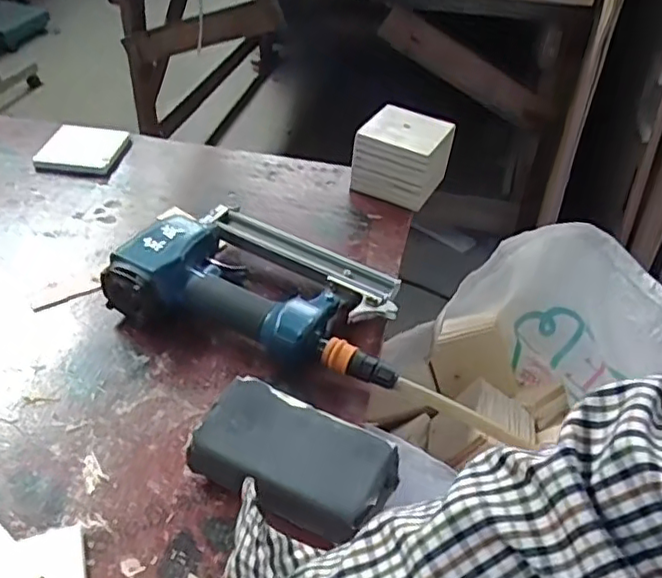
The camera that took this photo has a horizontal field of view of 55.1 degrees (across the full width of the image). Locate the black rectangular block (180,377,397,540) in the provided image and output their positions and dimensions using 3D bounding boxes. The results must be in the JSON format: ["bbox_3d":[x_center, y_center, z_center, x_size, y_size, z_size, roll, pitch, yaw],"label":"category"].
[{"bbox_3d":[-0.025,0.120,0.455,0.136,0.033,0.076,22,46,18],"label":"black rectangular block"}]

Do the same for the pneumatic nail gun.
[{"bbox_3d":[-0.052,-0.004,0.579,0.262,0.059,0.153,19,45,15],"label":"pneumatic nail gun"}]

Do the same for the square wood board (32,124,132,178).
[{"bbox_3d":[-0.309,-0.173,0.786,0.100,0.017,0.095,6,43,2],"label":"square wood board"}]

